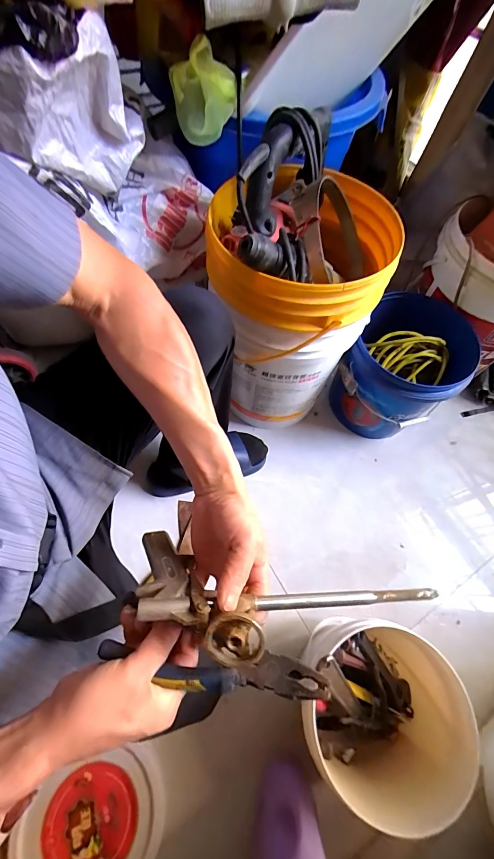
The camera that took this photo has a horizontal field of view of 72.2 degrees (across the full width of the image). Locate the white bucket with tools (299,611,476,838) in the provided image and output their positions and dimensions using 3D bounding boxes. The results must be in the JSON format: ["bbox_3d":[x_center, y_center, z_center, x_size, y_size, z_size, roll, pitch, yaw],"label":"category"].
[{"bbox_3d":[0.219,0.437,0.542,0.208,0.196,0.208,2,63,-3],"label":"white bucket with tools"}]

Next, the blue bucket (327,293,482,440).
[{"bbox_3d":[0.359,-0.133,0.829,0.240,0.256,0.259,34,66,12],"label":"blue bucket"}]

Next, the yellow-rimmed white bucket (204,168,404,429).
[{"bbox_3d":[0.083,-0.223,0.699,0.286,0.472,0.295,28,65,10],"label":"yellow-rimmed white bucket"}]

